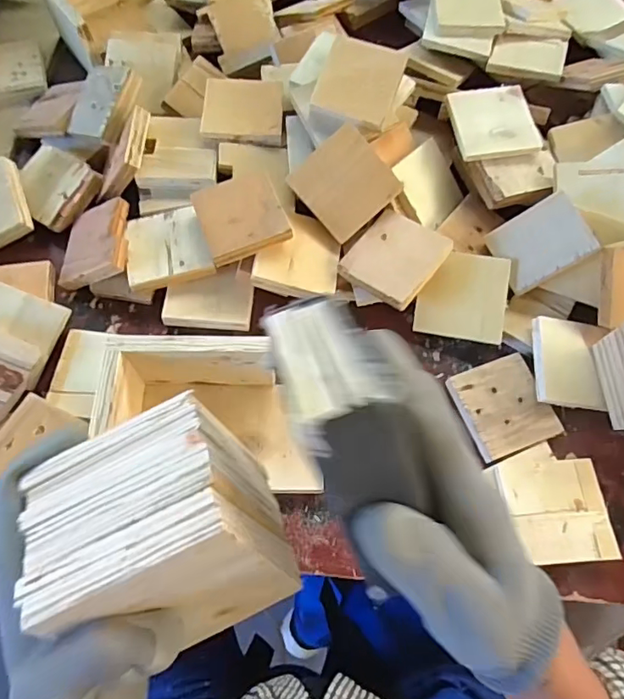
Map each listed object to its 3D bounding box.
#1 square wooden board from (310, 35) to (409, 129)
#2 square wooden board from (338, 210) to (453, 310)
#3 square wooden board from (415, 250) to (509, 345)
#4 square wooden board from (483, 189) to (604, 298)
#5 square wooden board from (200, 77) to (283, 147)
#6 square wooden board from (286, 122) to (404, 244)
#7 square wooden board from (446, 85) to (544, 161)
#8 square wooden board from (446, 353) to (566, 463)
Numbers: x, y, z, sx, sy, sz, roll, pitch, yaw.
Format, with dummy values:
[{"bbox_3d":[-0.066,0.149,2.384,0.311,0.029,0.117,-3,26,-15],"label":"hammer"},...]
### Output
[{"bbox_3d":[0.051,-0.285,0.560,0.082,0.012,0.083,21,91,4],"label":"square wooden board"},{"bbox_3d":[0.085,-0.095,0.545,0.083,0.009,0.092,35,77,18],"label":"square wooden board"},{"bbox_3d":[0.158,-0.056,0.555,0.088,0.006,0.088,10,87,13],"label":"square wooden board"},{"bbox_3d":[0.236,-0.109,0.543,0.088,0.013,0.073,-31,87,26],"label":"square wooden board"},{"bbox_3d":[-0.079,-0.277,0.609,0.089,0.016,0.093,1,64,-3],"label":"square wooden board"},{"bbox_3d":[0.035,-0.174,0.555,0.091,0.012,0.091,-42,99,3],"label":"square wooden board"},{"bbox_3d":[0.205,-0.258,0.597,0.092,0.015,0.088,-9,72,-5],"label":"square wooden board"},{"bbox_3d":[0.191,0.056,0.527,0.085,0.010,0.092,-17,68,-12],"label":"square wooden board"}]

